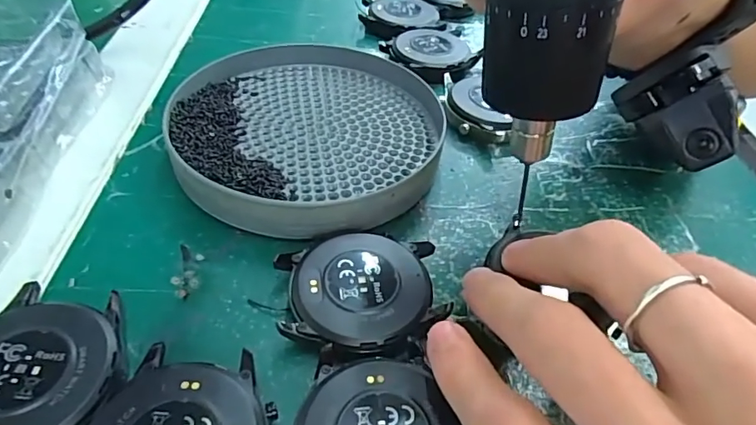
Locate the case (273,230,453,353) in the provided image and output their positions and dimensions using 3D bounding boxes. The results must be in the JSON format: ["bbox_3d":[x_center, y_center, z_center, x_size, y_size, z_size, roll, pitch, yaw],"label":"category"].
[{"bbox_3d":[-0.005,0.026,0.159,0.050,0.011,0.043,-3,45,-7],"label":"case"}]

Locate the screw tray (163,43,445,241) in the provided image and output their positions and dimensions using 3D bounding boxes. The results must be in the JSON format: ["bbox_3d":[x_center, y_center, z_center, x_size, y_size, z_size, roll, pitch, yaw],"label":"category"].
[{"bbox_3d":[-0.029,-0.036,0.213,0.112,0.019,0.115,1,45,-3],"label":"screw tray"}]

